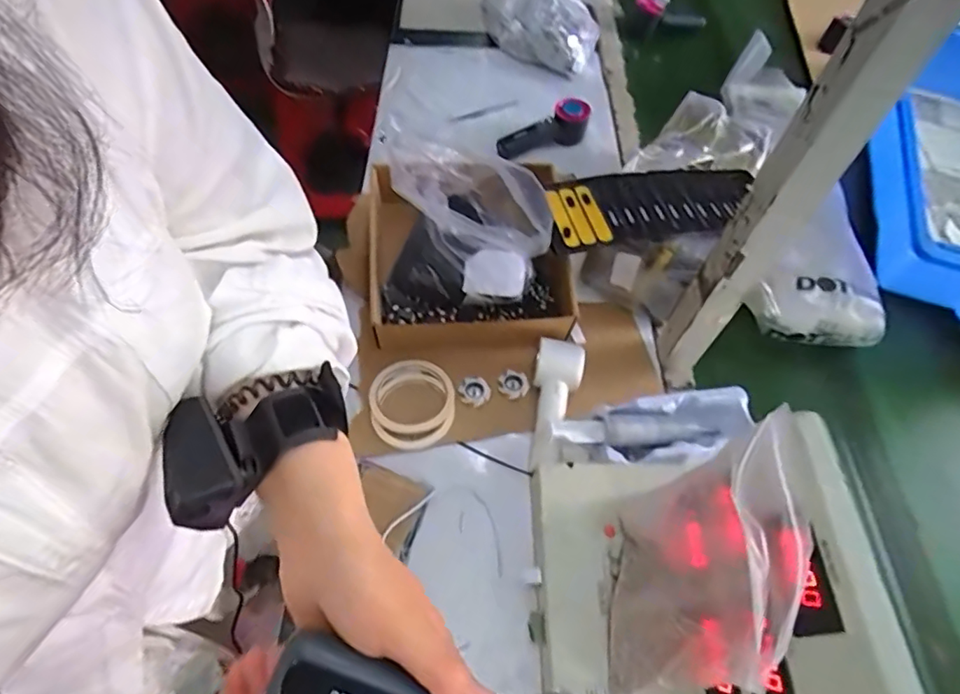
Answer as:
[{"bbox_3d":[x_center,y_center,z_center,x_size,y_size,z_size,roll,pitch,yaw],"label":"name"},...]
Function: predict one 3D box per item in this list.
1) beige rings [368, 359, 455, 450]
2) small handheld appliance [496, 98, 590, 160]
[{"bbox_3d":[-0.076,0.062,0.625,0.096,0.027,0.102,2,58,-3],"label":"beige rings"},{"bbox_3d":[0.100,-0.341,0.881,0.155,0.053,0.051,-24,62,-1],"label":"small handheld appliance"}]

